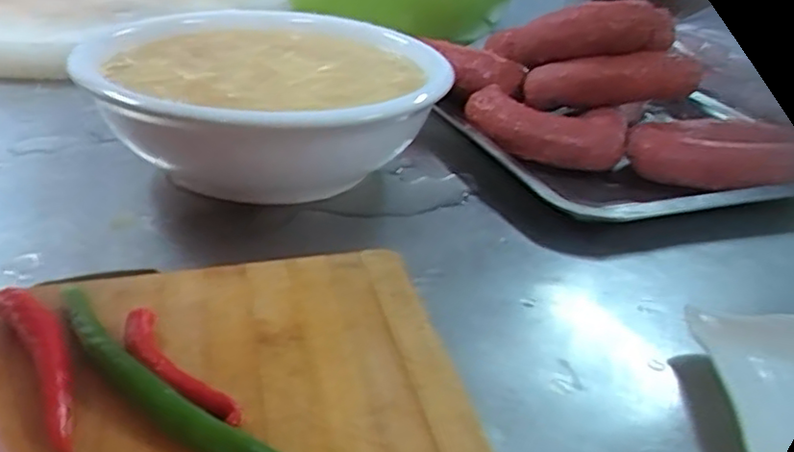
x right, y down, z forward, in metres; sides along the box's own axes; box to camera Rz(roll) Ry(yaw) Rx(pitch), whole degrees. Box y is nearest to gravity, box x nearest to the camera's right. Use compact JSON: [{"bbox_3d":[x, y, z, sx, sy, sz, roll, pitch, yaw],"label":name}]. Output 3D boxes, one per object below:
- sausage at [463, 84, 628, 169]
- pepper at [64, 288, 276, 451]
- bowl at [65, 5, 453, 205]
[{"bbox_3d":[0.112,-0.074,0.524,0.124,0.041,0.064,16,33,23],"label":"sausage"},{"bbox_3d":[-0.072,0.063,0.230,0.179,0.013,0.016,25,37,33],"label":"pepper"},{"bbox_3d":[-0.082,-0.082,0.469,0.227,0.080,0.239,2,30,-1],"label":"bowl"}]

